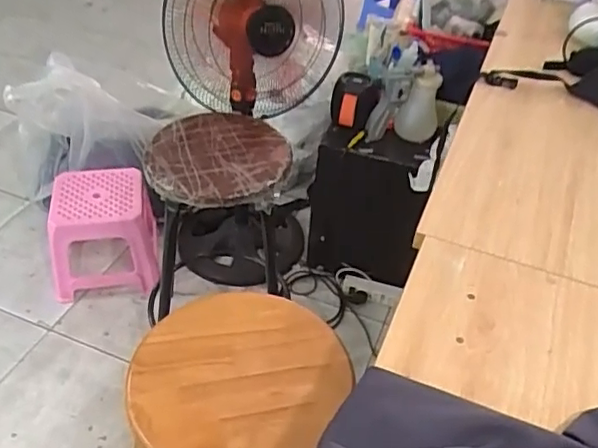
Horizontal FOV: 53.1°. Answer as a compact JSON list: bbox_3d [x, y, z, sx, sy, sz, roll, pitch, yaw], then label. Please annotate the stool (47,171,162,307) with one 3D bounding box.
[{"bbox_3d":[-0.535,0.027,1.656,0.272,0.258,0.244,-1,41,-6],"label":"stool"}]

